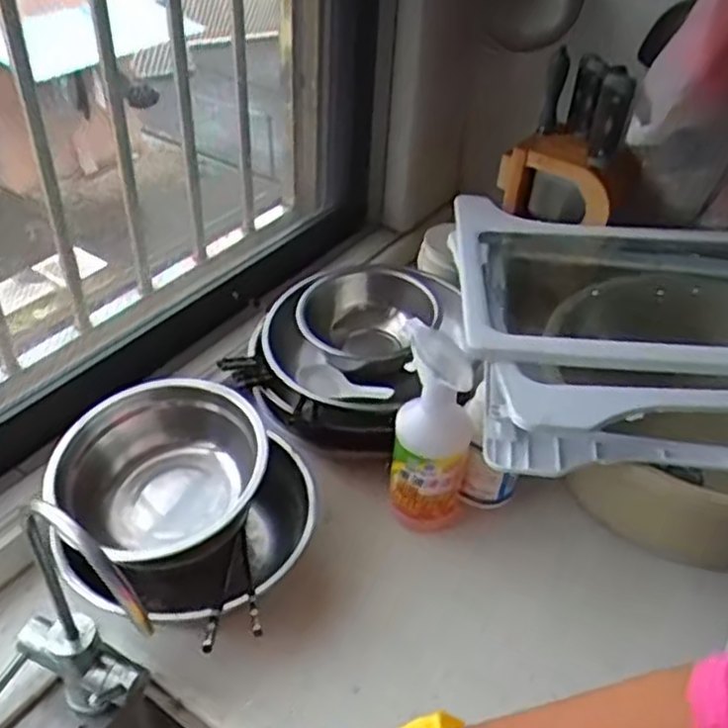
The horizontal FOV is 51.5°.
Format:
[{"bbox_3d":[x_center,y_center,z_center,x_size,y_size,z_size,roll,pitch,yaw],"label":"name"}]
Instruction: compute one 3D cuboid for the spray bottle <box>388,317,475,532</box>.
[{"bbox_3d":[0.067,0.064,0.721,0.075,0.204,0.073,7,40,3],"label":"spray bottle"}]

